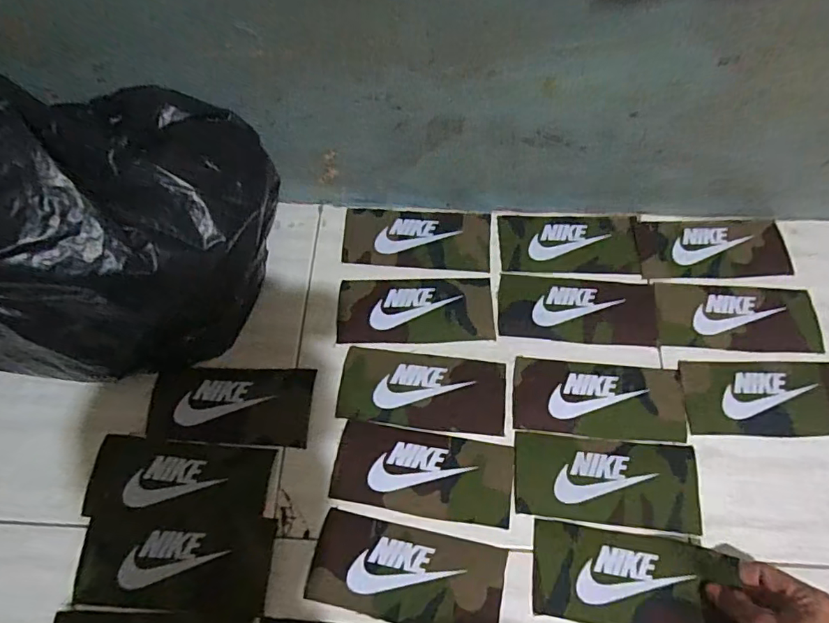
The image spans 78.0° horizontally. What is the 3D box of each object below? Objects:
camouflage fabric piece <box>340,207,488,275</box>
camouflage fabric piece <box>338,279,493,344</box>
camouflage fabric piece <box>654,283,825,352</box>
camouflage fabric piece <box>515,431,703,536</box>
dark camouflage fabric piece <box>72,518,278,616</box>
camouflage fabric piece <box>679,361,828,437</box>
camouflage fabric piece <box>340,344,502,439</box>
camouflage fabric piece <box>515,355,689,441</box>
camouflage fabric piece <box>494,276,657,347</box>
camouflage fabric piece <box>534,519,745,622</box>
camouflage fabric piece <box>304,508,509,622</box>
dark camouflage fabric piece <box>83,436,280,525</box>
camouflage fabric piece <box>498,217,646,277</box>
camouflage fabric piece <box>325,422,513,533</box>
[{"bbox_3d":[0.003,-0.088,0.622,0.175,0.006,0.080,3,67,2],"label":"camouflage fabric piece"},{"bbox_3d":[0.002,-0.002,0.580,0.173,0.004,0.077,0,66,0],"label":"camouflage fabric piece"},{"bbox_3d":[0.363,0.005,0.574,0.177,0.005,0.076,2,66,1],"label":"camouflage fabric piece"},{"bbox_3d":[0.189,0.166,0.502,0.174,0.005,0.079,5,66,2],"label":"camouflage fabric piece"},{"bbox_3d":[-0.220,0.231,0.471,0.171,0.010,0.078,2,66,1],"label":"dark camouflage fabric piece"},{"bbox_3d":[0.374,0.090,0.535,0.179,0.008,0.078,0,66,0],"label":"camouflage fabric piece"},{"bbox_3d":[0.009,0.082,0.541,0.172,0.005,0.081,7,66,3],"label":"camouflage fabric piece"},{"bbox_3d":[0.193,0.091,0.536,0.173,0.004,0.078,5,66,2],"label":"camouflage fabric piece"},{"bbox_3d":[0.185,-0.003,0.579,0.175,0.004,0.078,5,66,2],"label":"camouflage fabric piece"},{"bbox_3d":[0.198,0.244,0.463,0.174,0.019,0.081,7,65,8],"label":"camouflage fabric piece"},{"bbox_3d":[-0.006,0.241,0.471,0.173,0.005,0.078,11,64,7],"label":"camouflage fabric piece"},{"bbox_3d":[-0.230,0.167,0.502,0.173,0.007,0.076,4,64,2],"label":"dark camouflage fabric piece"},{"bbox_3d":[0.186,-0.081,0.617,0.162,0.006,0.080,2,66,1],"label":"camouflage fabric piece"},{"bbox_3d":[0.010,0.159,0.506,0.173,0.004,0.076,8,66,4],"label":"camouflage fabric piece"}]

